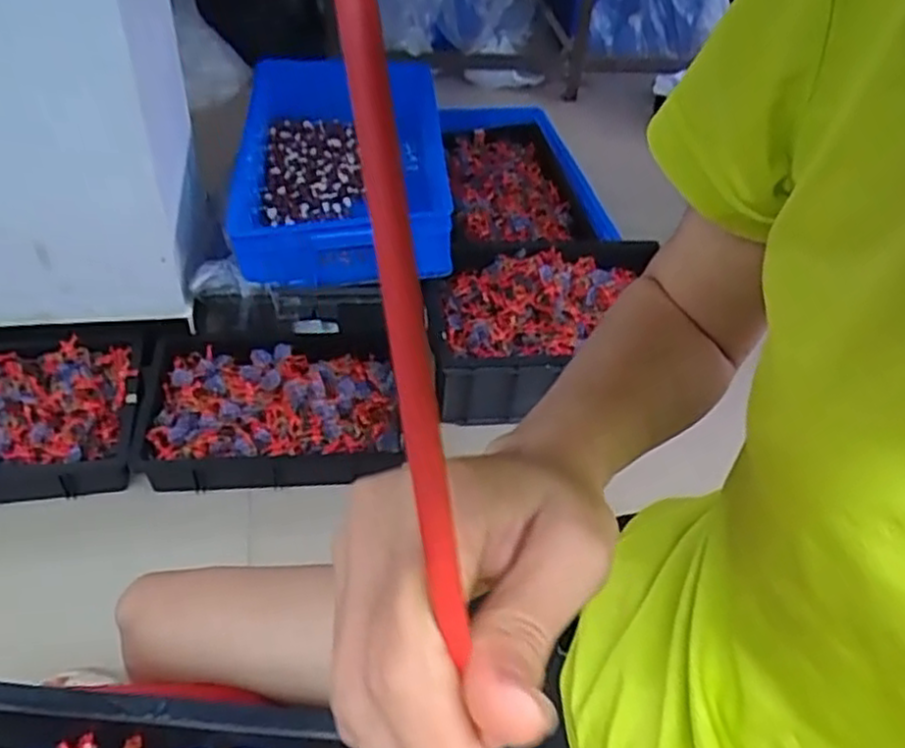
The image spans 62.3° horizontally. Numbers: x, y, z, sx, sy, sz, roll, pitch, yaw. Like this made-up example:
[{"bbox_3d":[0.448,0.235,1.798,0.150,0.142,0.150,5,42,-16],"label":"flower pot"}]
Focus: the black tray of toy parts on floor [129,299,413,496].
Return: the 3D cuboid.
[{"bbox_3d":[-0.332,0.041,1.310,0.460,0.123,0.344,0,45,-7],"label":"black tray of toy parts on floor"}]

